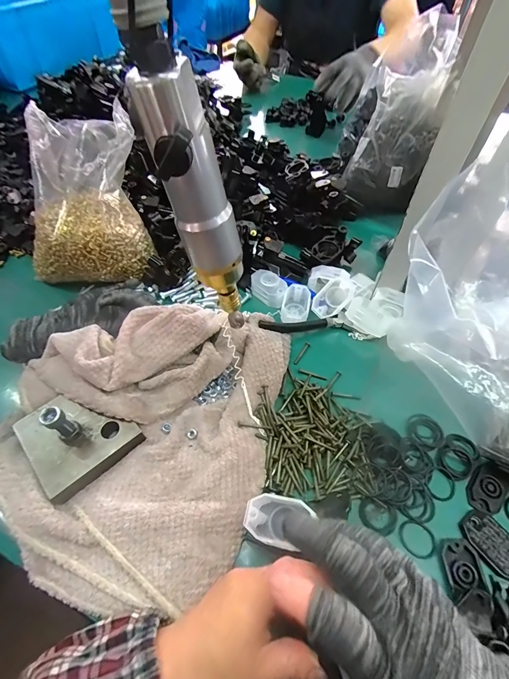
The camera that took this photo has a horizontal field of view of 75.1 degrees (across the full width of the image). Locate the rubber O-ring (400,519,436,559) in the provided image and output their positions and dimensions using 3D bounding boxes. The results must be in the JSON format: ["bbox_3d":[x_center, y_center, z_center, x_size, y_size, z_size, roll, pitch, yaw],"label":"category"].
[{"bbox_3d":[0.148,0.181,0.301,0.028,0.004,0.033,-37,63,-24],"label":"rubber O-ring"}]

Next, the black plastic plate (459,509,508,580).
[{"bbox_3d":[0.211,0.181,0.292,0.034,0.007,0.054,-30,60,-20],"label":"black plastic plate"}]

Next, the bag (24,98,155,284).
[{"bbox_3d":[-0.229,-0.180,0.438,0.162,0.145,0.162,-7,55,-6],"label":"bag"}]

